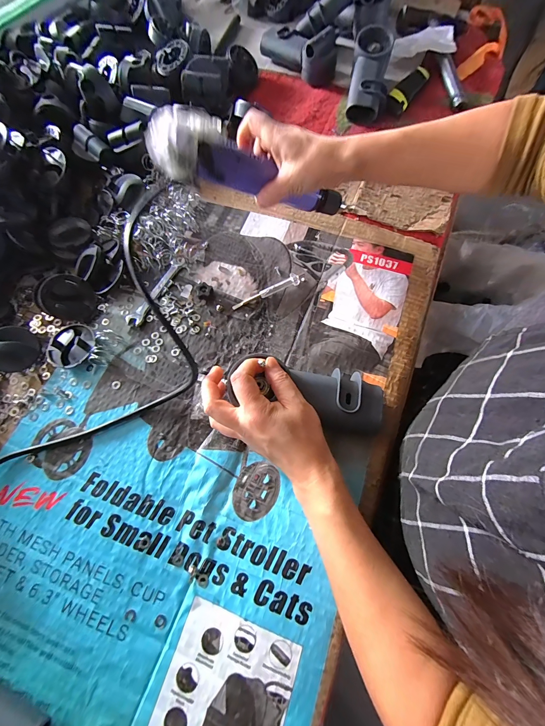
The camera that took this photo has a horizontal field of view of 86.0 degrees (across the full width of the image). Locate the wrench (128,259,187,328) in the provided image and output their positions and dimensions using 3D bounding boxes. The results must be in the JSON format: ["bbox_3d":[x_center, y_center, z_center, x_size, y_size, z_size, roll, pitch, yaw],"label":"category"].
[{"bbox_3d":[-0.155,-0.098,0.395,0.023,0.004,0.116,30,71,11],"label":"wrench"}]

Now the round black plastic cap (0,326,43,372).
[{"bbox_3d":[-0.317,-0.018,0.356,0.054,0.017,0.052,-28,80,-44],"label":"round black plastic cap"}]

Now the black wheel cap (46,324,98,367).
[{"bbox_3d":[-0.245,-0.022,0.358,0.056,0.020,0.058,0,68,0],"label":"black wheel cap"}]

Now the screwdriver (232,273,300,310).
[{"bbox_3d":[-0.008,-0.097,0.394,0.099,0.010,0.013,-24,71,-9],"label":"screwdriver"}]

